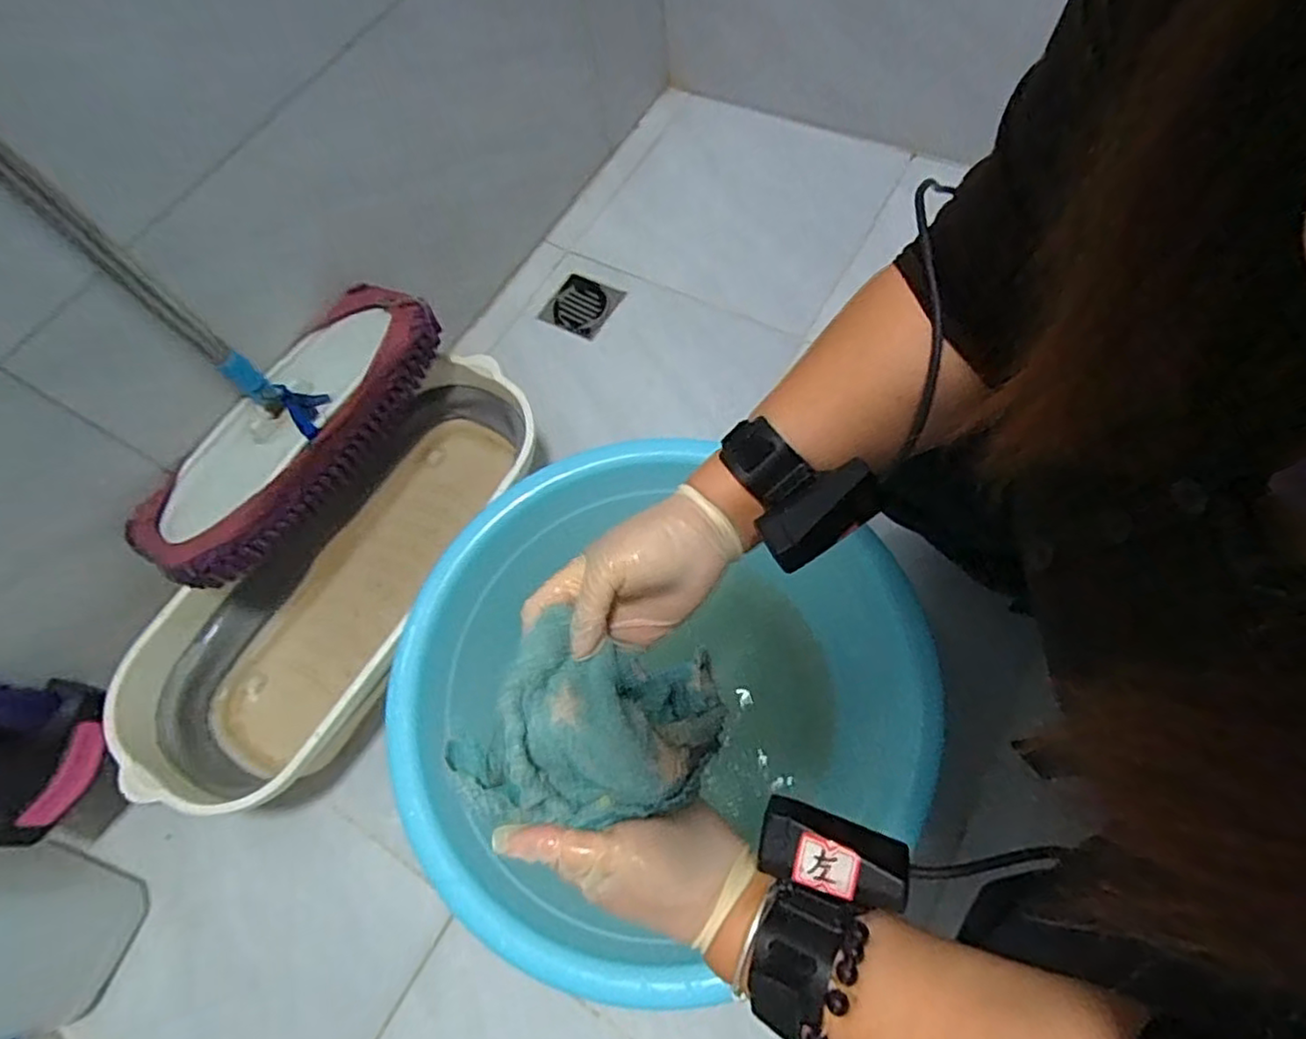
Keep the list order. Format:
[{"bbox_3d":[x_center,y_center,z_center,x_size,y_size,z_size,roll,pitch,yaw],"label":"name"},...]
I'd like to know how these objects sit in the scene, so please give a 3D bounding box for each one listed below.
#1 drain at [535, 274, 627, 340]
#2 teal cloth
[{"bbox_3d":[-0.107,-0.318,0.983,0.098,0.008,0.092,26,79,13],"label":"drain"},{"bbox_3d":[-0.027,0.114,0.371,0.116,0.056,0.118,28,70,14],"label":"teal cloth"}]

